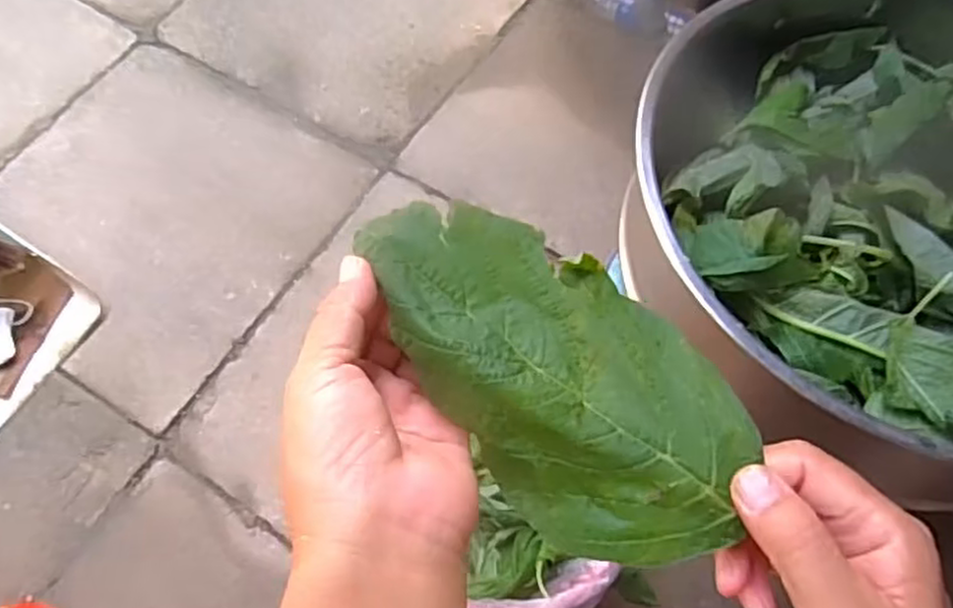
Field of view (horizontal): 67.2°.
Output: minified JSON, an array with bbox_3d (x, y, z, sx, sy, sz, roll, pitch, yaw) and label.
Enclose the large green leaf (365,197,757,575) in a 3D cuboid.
[{"bbox_3d":[0.035,0.023,0.297,0.094,0.044,0.174,-36,69,-15],"label":"large green leaf"}]

